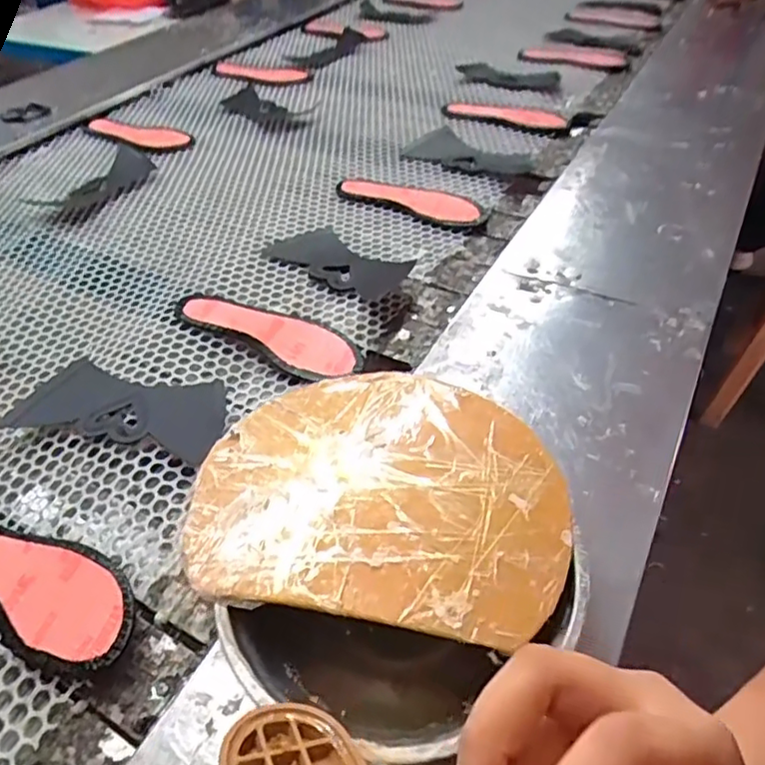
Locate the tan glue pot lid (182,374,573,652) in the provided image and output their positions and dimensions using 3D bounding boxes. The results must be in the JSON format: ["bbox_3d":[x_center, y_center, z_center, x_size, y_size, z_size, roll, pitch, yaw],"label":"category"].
[{"bbox_3d":[0.000,0.065,0.410,0.234,0.007,0.186,7,46,9],"label":"tan glue pot lid"}]

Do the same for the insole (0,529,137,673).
[{"bbox_3d":[-0.276,0.150,0.461,0.222,0.026,0.075,17,48,18],"label":"insole"}]

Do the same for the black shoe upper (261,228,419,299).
[{"bbox_3d":[-0.052,-0.156,0.764,0.184,0.008,0.099,28,52,27],"label":"black shoe upper"}]

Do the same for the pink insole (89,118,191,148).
[{"bbox_3d":[-0.427,-0.439,1.063,0.203,0.007,0.062,17,48,19],"label":"pink insole"}]

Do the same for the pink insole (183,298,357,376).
[{"bbox_3d":[-0.124,-0.051,0.654,0.208,0.021,0.061,17,48,18],"label":"pink insole"}]

